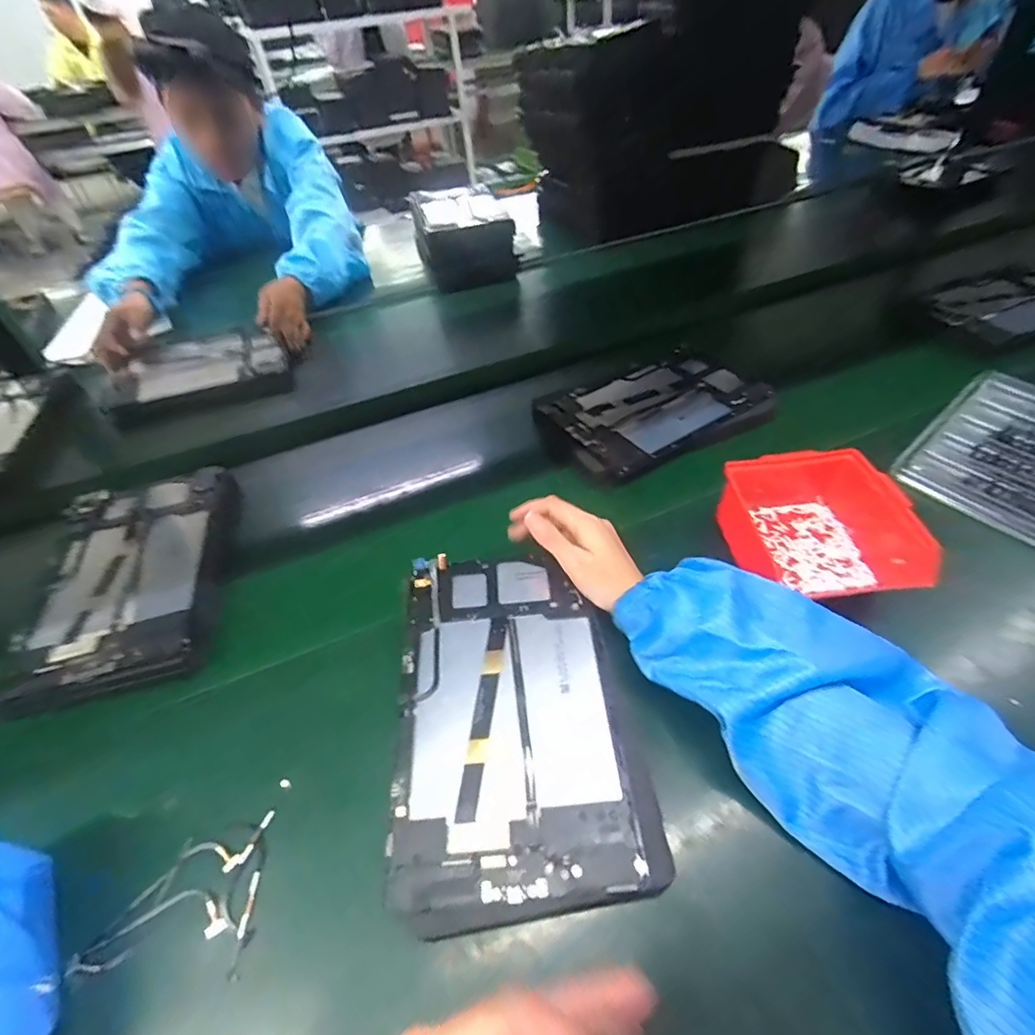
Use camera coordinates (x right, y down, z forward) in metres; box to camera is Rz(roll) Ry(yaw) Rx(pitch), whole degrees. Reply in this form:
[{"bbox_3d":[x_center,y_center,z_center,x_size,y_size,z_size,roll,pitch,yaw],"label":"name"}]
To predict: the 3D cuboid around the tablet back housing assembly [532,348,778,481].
[{"bbox_3d":[0.162,-0.132,0.598,0.249,0.023,0.172,-20,49,-12],"label":"tablet back housing assembly"}]

